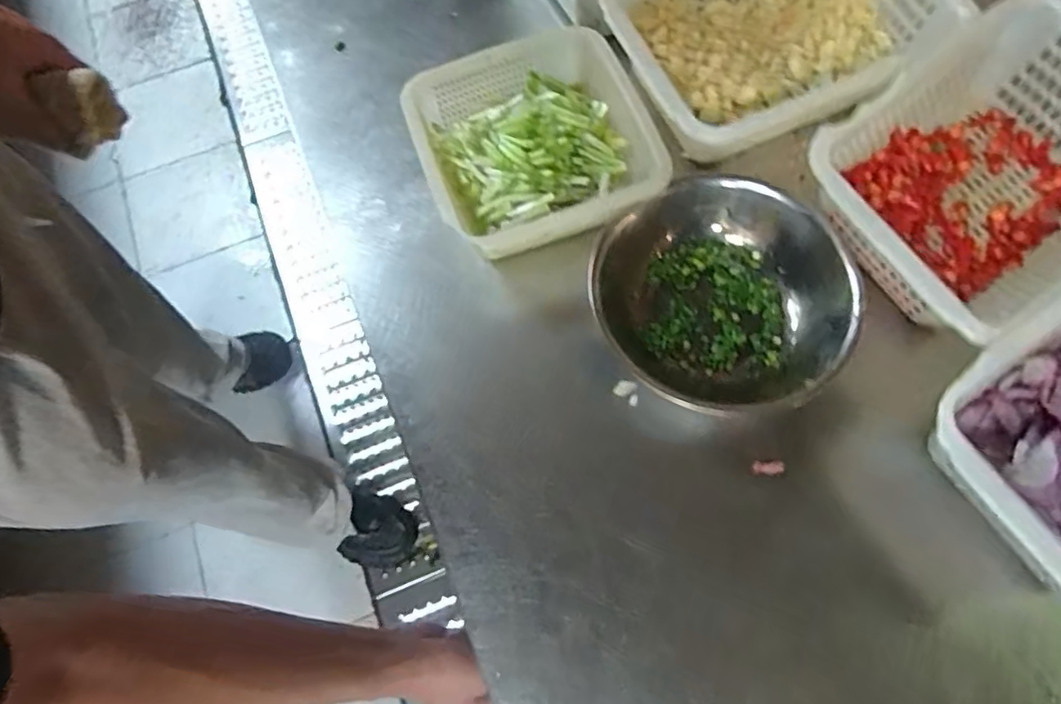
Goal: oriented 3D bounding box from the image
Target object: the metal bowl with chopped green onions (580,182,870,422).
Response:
[{"bbox_3d":[0.144,-0.042,0.455,0.180,0.058,0.175,-1,70,3],"label":"metal bowl with chopped green onions"}]

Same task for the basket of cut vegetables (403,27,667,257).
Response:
[{"bbox_3d":[0.003,-0.160,0.500,0.171,0.068,0.177,-21,71,-4],"label":"basket of cut vegetables"}]

